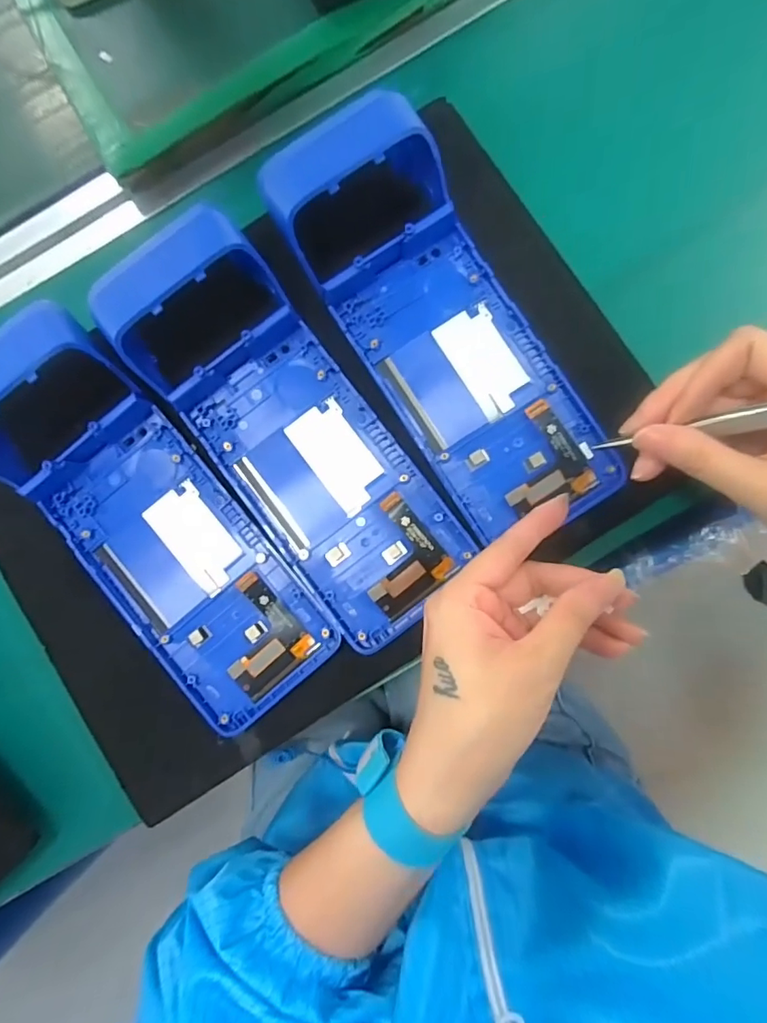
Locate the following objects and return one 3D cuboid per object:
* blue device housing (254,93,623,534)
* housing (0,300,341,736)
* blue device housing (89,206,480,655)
[{"bbox_3d":[0.030,-0.086,0.253,0.088,0.046,0.217,-34,83,1],"label":"blue device housing"},{"bbox_3d":[-0.122,0.008,0.256,0.088,0.048,0.219,-39,83,1],"label":"housing"},{"bbox_3d":[-0.048,-0.039,0.254,0.083,0.046,0.216,-36,83,1],"label":"blue device housing"}]

